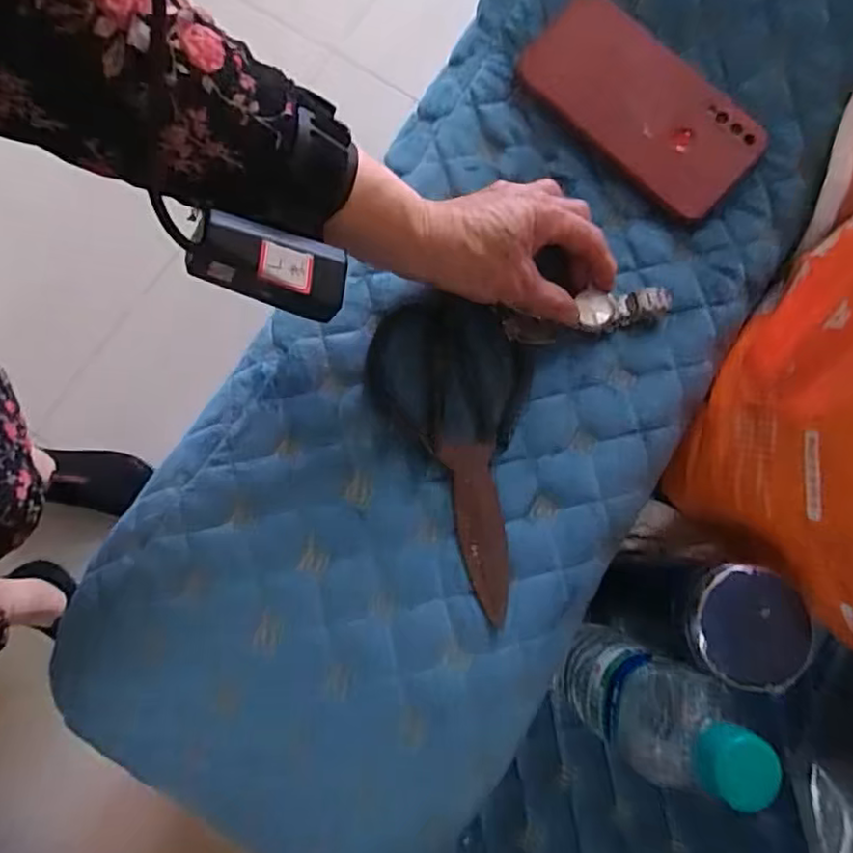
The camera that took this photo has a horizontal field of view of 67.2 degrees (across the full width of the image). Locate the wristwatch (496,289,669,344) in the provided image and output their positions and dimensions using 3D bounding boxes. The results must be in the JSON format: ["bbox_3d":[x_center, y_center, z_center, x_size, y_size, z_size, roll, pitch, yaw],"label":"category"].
[{"bbox_3d":[0.103,-0.072,0.408,0.108,0.014,0.023,-12,68,-3],"label":"wristwatch"}]

